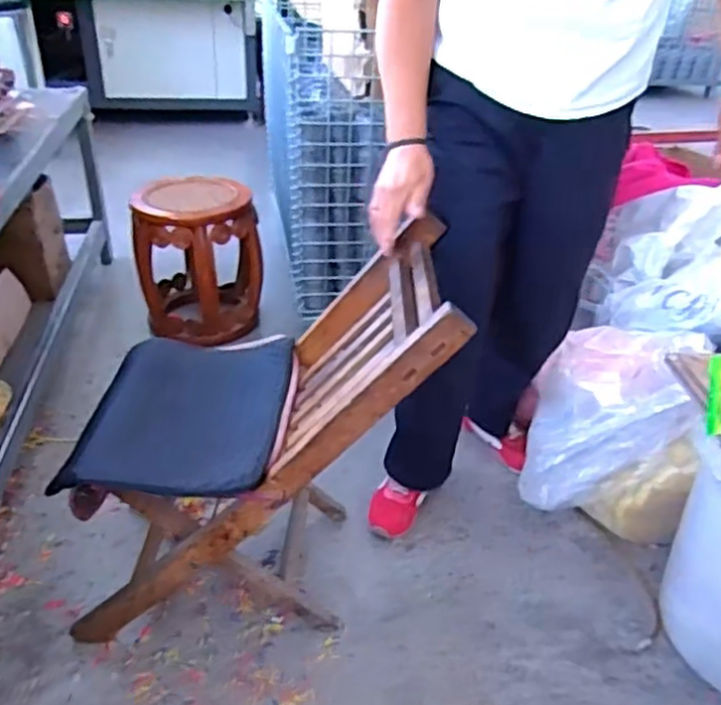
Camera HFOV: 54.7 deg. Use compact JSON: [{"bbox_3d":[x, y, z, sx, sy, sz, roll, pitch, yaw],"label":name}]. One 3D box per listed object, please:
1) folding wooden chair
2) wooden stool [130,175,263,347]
[{"bbox_3d":[-0.167,0.133,1.139,0.556,0.594,0.391,-2,35,-4],"label":"folding wooden chair"},{"bbox_3d":[-0.436,-0.244,1.896,0.322,0.396,0.327,-5,34,-12],"label":"wooden stool"}]

